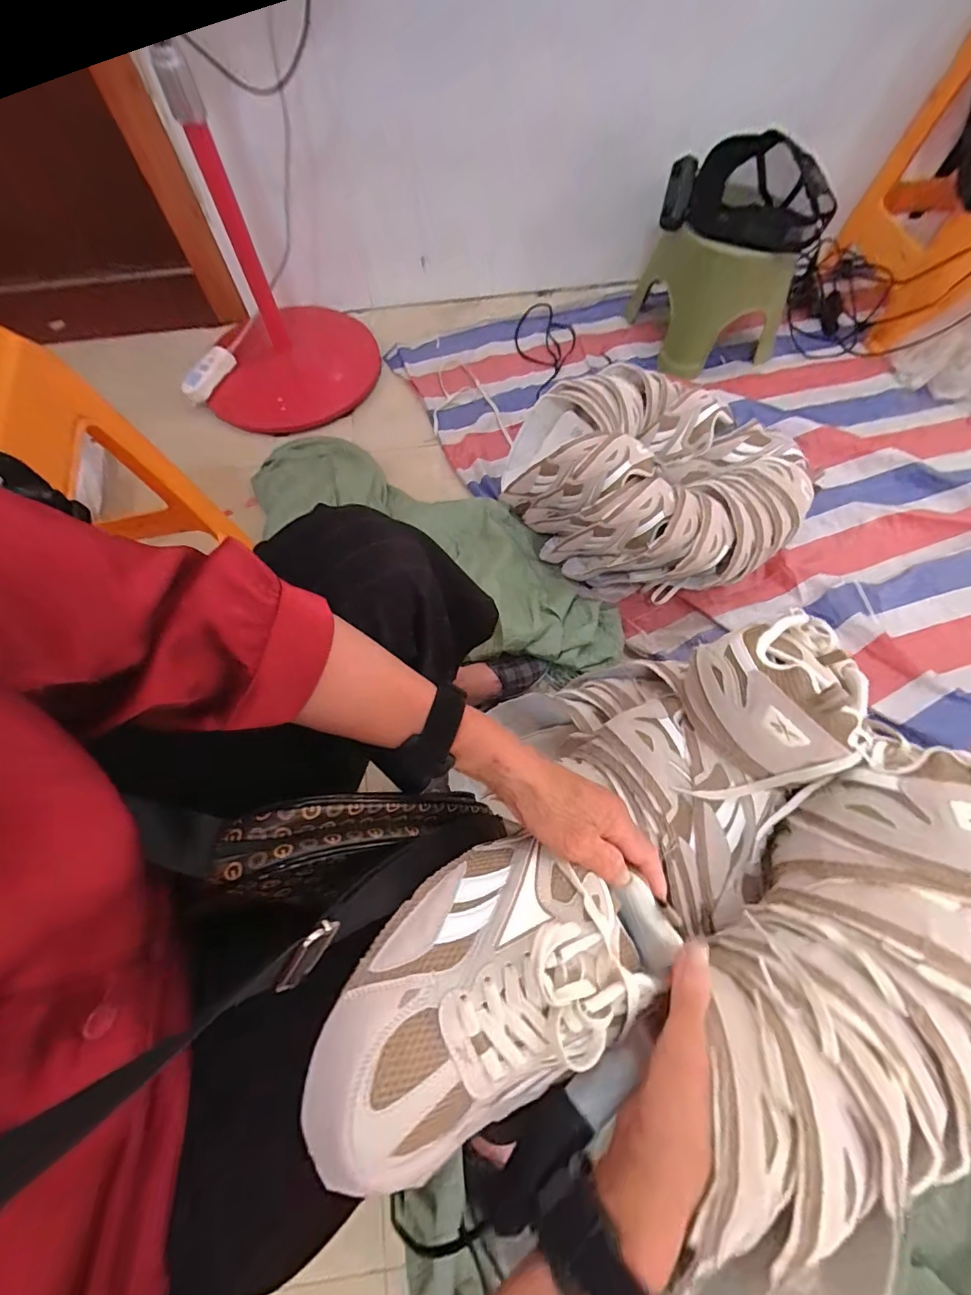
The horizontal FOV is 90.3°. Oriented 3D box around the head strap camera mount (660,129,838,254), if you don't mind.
[{"bbox_3d":[0.492,-0.848,0.897,0.297,0.128,0.137,26,69,11],"label":"head strap camera mount"}]

